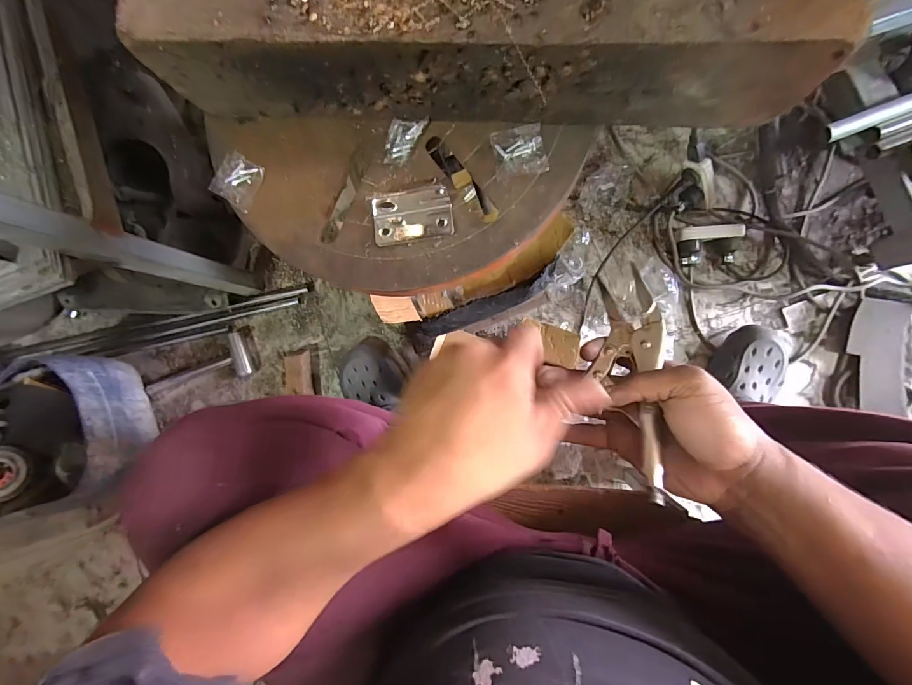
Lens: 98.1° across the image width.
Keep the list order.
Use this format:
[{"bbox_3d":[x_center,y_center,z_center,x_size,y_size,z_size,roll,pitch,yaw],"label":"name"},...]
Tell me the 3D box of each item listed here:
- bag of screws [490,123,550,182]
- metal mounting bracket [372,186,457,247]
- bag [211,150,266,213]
[{"bbox_3d":[0.046,-0.139,0.288,0.036,0.006,0.035,-9,86,7],"label":"bag of screws"},{"bbox_3d":[-0.033,-0.095,0.296,0.060,0.008,0.035,-7,86,7],"label":"metal mounting bracket"},{"bbox_3d":[-0.172,-0.128,0.311,0.038,0.008,0.036,35,92,8],"label":"bag"}]

